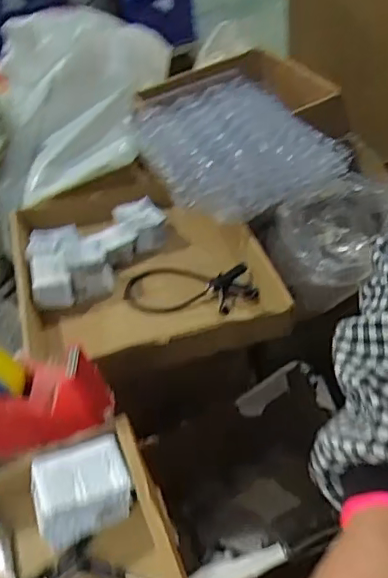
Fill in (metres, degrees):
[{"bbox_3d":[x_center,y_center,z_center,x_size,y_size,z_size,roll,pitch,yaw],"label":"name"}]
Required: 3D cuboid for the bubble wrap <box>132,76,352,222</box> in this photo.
[{"bbox_3d":[0.069,-0.251,1.006,0.303,0.082,0.283,-23,49,-14],"label":"bubble wrap"}]

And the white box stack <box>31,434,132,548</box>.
[{"bbox_3d":[-0.097,0.172,0.501,0.082,0.055,0.066,-20,48,-12],"label":"white box stack"}]

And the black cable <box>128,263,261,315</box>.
[{"bbox_3d":[-0.007,-0.011,0.893,0.207,0.024,0.102,0,47,7],"label":"black cable"}]

